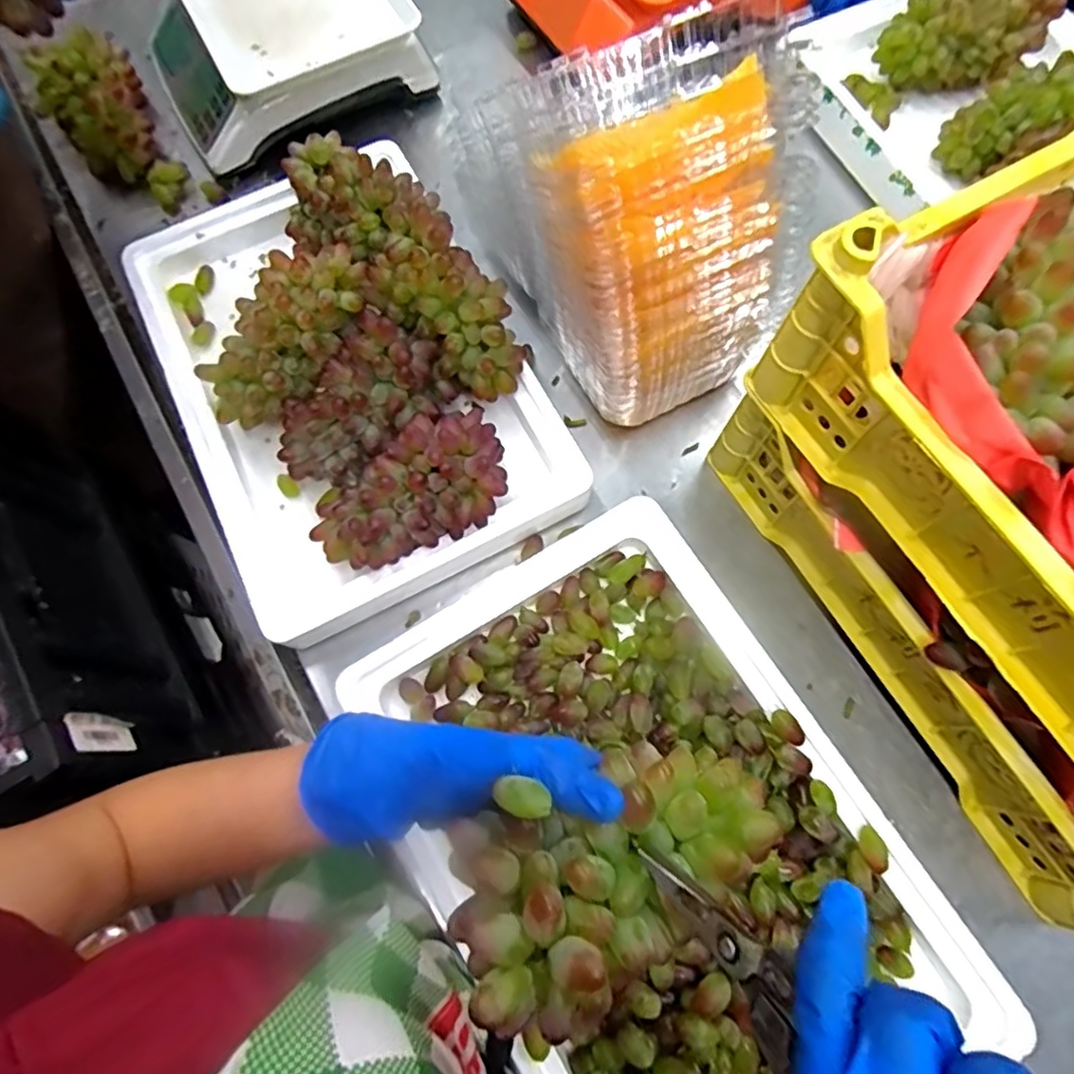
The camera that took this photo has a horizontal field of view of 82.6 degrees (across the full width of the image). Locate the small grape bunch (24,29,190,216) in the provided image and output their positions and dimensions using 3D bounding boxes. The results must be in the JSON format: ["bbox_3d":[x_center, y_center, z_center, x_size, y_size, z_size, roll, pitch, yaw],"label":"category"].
[{"bbox_3d":[-0.474,-0.463,0.673,0.113,0.070,0.211,-36,75,-10],"label":"small grape bunch"}]

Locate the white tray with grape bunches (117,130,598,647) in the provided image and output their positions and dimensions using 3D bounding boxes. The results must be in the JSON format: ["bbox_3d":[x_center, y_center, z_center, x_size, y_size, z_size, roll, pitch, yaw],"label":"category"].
[{"bbox_3d":[-0.185,-0.163,0.550,0.306,0.101,0.443,-27,74,-7],"label":"white tray with grape bunches"}]

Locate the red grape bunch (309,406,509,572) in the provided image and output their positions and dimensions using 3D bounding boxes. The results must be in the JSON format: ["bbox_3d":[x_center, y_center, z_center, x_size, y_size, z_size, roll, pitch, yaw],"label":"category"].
[{"bbox_3d":[-0.106,-0.039,0.492,0.163,0.055,0.093,-22,73,-6],"label":"red grape bunch"}]

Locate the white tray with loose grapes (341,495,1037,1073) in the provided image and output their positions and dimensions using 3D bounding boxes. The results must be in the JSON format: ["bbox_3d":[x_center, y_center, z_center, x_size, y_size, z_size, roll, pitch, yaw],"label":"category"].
[{"bbox_3d":[0.080,0.221,0.455,0.305,0.056,0.447,-30,74,-8],"label":"white tray with loose grapes"}]

